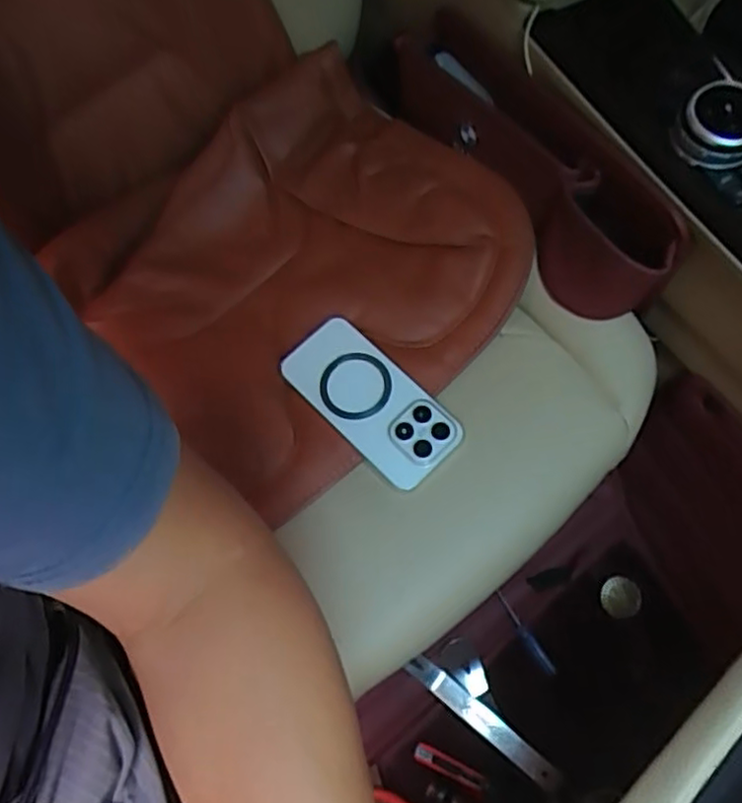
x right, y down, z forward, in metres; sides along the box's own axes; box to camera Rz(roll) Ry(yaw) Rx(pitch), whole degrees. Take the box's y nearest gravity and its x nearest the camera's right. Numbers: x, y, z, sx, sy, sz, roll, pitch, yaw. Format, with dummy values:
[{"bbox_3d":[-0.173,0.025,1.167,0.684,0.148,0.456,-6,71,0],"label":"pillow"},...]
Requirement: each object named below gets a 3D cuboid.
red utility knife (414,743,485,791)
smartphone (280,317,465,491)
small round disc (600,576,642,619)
[{"bbox_3d":[0.072,0.332,0.608,0.066,0.005,0.016,22,74,9],"label":"red utility knife"},{"bbox_3d":[-0.001,-0.002,0.524,0.071,0.011,0.150,-43,75,-11],"label":"smartphone"},{"bbox_3d":[0.244,0.191,0.650,0.036,0.004,0.038,-1,72,2],"label":"small round disc"}]

